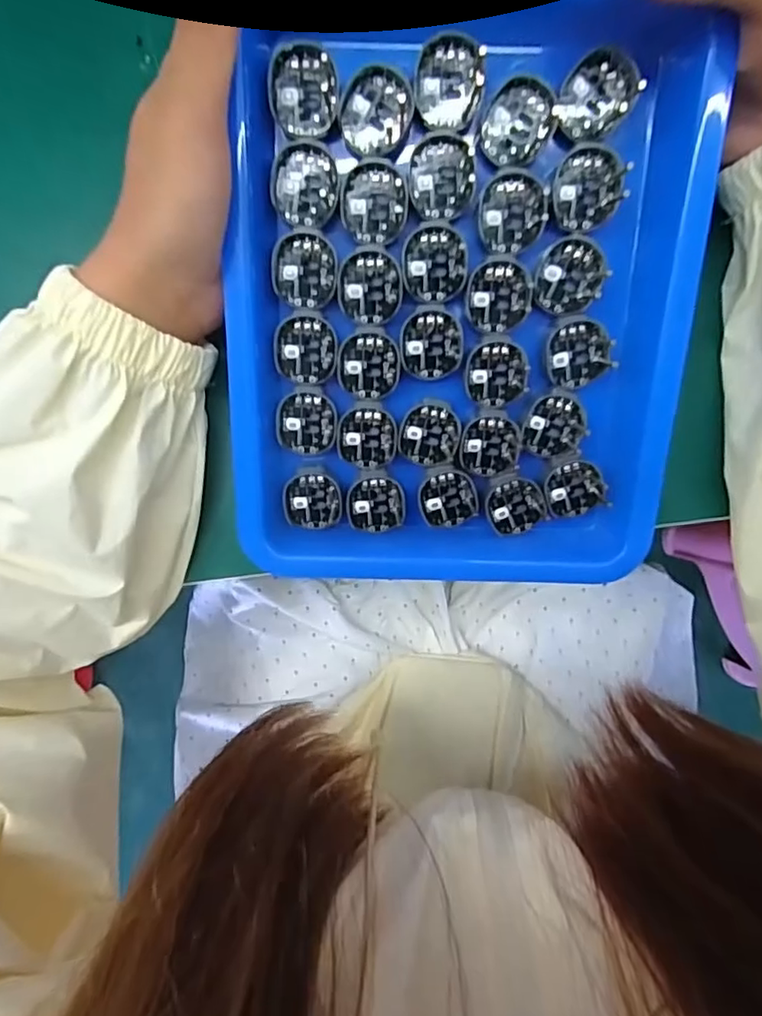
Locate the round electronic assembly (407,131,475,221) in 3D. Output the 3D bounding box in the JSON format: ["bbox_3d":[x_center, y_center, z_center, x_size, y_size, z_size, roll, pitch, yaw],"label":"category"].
[{"bbox_3d":[0.022,-0.125,0.218,0.024,0.009,0.028,-18,105,8],"label":"round electronic assembly"}]

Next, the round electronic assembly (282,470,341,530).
[{"bbox_3d":[-0.030,-0.003,0.254,0.025,0.004,0.026,-4,108,-11],"label":"round electronic assembly"}]

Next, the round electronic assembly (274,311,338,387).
[{"bbox_3d":[-0.030,-0.065,0.234,0.024,0.004,0.028,4,107,-6],"label":"round electronic assembly"}]

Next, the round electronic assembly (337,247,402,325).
[{"bbox_3d":[-0.004,-0.088,0.230,0.025,0.008,0.028,5,107,-4],"label":"round electronic assembly"}]

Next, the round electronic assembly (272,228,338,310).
[{"bbox_3d":[-0.030,-0.093,0.224,0.025,0.004,0.029,-1,107,-3],"label":"round electronic assembly"}]

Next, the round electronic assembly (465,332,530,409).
[{"bbox_3d":[0.048,-0.056,0.236,0.026,0.004,0.029,-3,109,4],"label":"round electronic assembly"}]

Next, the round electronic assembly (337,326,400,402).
[{"bbox_3d":[-0.005,-0.059,0.236,0.024,0.004,0.028,-2,108,-3],"label":"round electronic assembly"}]

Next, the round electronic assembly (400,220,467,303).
[{"bbox_3d":[0.021,-0.096,0.224,0.025,0.004,0.029,-5,108,0],"label":"round electronic assembly"}]

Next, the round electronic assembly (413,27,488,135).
[{"bbox_3d":[0.024,-0.153,0.207,0.024,0.007,0.029,11,107,-4],"label":"round electronic assembly"}]

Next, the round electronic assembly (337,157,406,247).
[{"bbox_3d":[-0.002,-0.117,0.220,0.024,0.009,0.028,-2,109,0],"label":"round electronic assembly"}]

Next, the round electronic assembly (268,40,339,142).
[{"bbox_3d":[-0.028,-0.151,0.209,0.024,0.004,0.030,-2,106,-2],"label":"round electronic assembly"}]

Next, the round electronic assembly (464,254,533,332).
[{"bbox_3d":[0.047,-0.084,0.229,0.027,0.007,0.027,-9,107,7],"label":"round electronic assembly"}]

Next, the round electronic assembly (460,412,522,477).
[{"bbox_3d":[0.047,-0.027,0.246,0.025,0.008,0.026,0,92,0],"label":"round electronic assembly"}]

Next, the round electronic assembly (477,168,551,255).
[{"bbox_3d":[0.050,-0.112,0.221,0.026,0.009,0.026,1,111,1],"label":"round electronic assembly"}]

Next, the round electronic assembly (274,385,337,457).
[{"bbox_3d":[-0.031,-0.037,0.243,0.025,0.007,0.028,4,107,-7],"label":"round electronic assembly"}]

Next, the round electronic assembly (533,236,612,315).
[{"bbox_3d":[0.073,-0.091,0.225,0.027,0.008,0.026,0,92,0],"label":"round electronic assembly"}]

